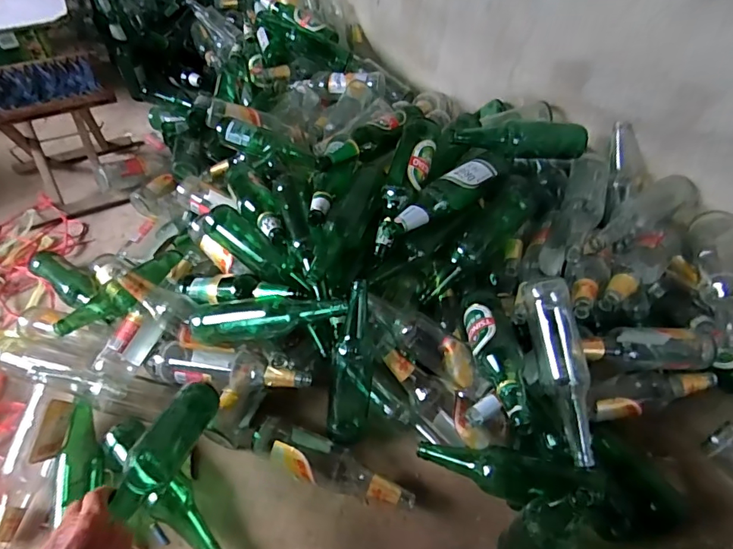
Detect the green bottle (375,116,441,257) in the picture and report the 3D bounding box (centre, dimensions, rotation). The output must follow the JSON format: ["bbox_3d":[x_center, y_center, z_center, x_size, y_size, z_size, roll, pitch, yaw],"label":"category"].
[{"bbox_3d":[0.068,-0.159,0.849,0.072,0.067,0.264,16,73,16],"label":"green bottle"}]

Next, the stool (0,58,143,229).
[{"bbox_3d":[-0.743,-0.353,1.159,0.293,0.245,0.283,-28,54,-19],"label":"stool"}]

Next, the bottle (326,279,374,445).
[{"bbox_3d":[-0.021,0.137,0.765,0.060,0.260,0.068,8,12,10],"label":"bottle"}]

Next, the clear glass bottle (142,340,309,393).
[{"bbox_3d":[-0.235,0.161,0.789,0.302,0.070,0.073,7,50,7],"label":"clear glass bottle"}]

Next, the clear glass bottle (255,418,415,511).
[{"bbox_3d":[-0.052,0.294,0.734,0.255,0.059,0.070,18,53,17],"label":"clear glass bottle"}]

